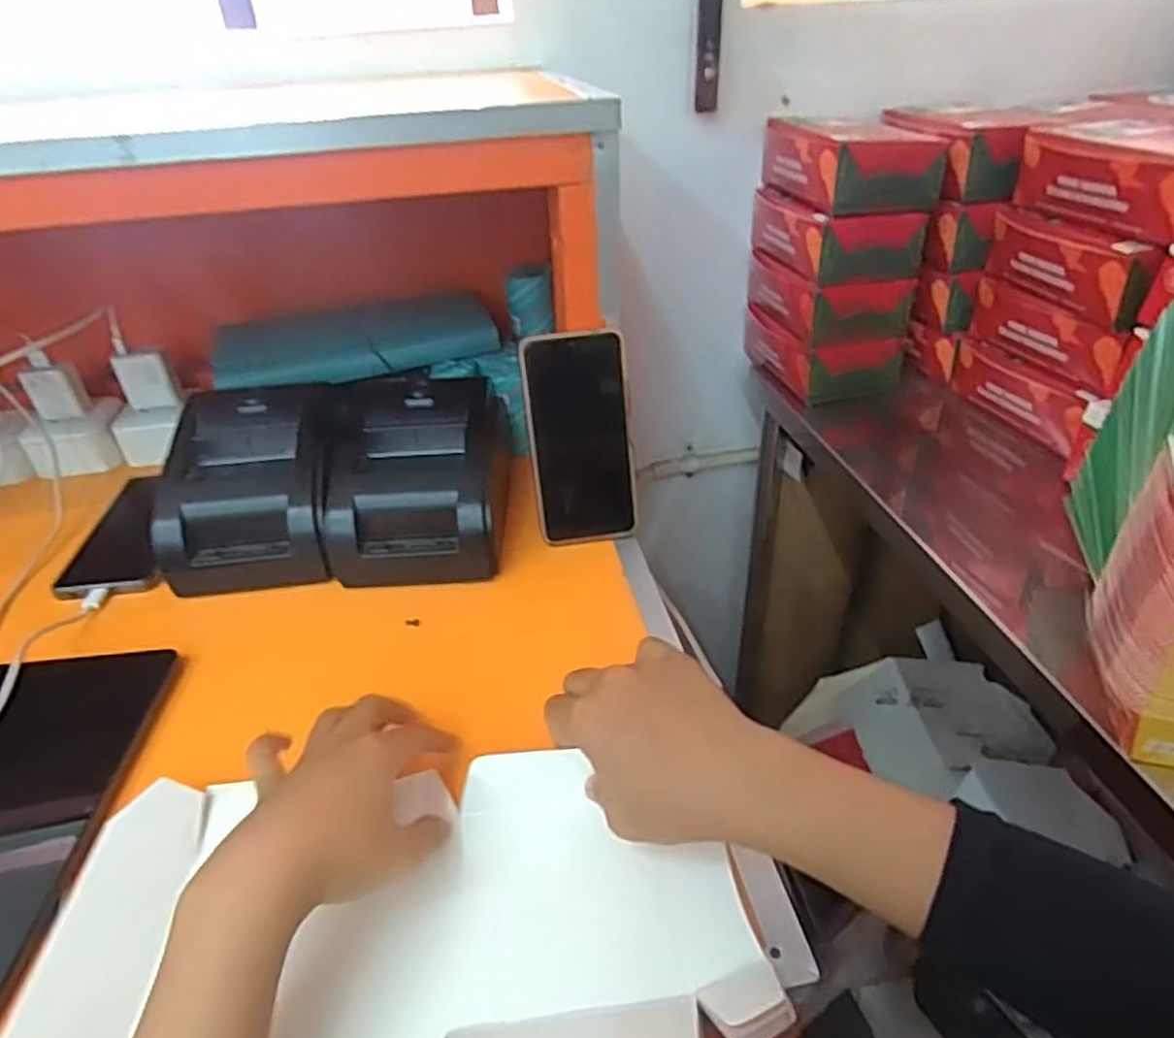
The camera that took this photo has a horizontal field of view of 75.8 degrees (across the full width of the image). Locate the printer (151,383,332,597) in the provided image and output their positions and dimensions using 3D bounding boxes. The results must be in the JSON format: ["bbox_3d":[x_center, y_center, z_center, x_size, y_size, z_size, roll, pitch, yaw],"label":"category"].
[{"bbox_3d":[-0.269,-0.025,0.614,0.126,0.104,0.154,-5,35,-3],"label":"printer"}]

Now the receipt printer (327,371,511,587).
[{"bbox_3d":[-0.136,-0.036,0.623,0.136,0.109,0.171,-5,35,-3],"label":"receipt printer"}]

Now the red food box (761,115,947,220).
[{"bbox_3d":[0.264,-0.361,0.762,0.129,0.067,0.178,-6,35,-5],"label":"red food box"}]

